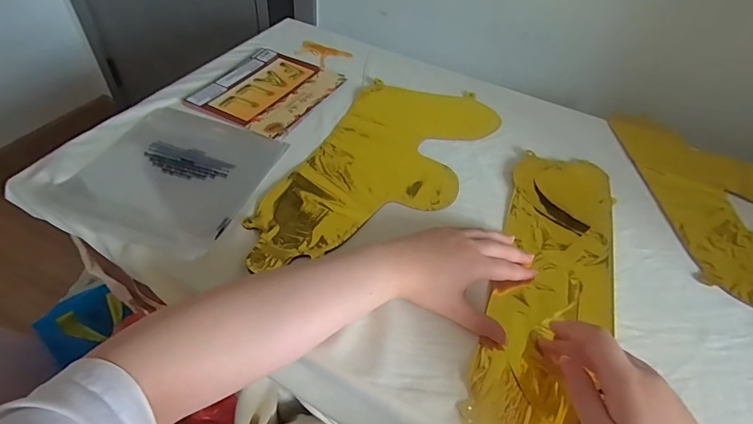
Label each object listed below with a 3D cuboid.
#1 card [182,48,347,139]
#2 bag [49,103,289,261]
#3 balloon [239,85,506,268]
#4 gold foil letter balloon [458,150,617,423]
[{"bbox_3d":[-0.164,-0.192,0.640,0.167,0.006,0.198,23,49,15],"label":"card"},{"bbox_3d":[-0.244,-0.053,0.508,0.203,0.010,0.220,16,47,9],"label":"bag"},{"bbox_3d":[0.013,-0.062,0.539,0.200,0.008,0.400,21,48,13],"label":"balloon"},{"bbox_3d":[0.187,0.072,0.436,0.125,0.021,0.426,21,50,13],"label":"gold foil letter balloon"}]

